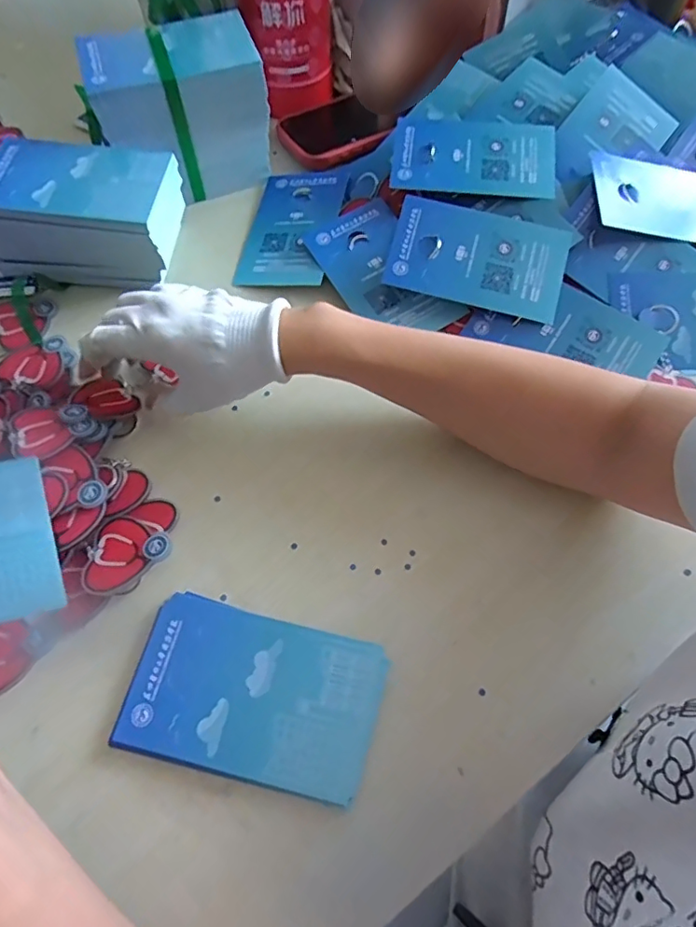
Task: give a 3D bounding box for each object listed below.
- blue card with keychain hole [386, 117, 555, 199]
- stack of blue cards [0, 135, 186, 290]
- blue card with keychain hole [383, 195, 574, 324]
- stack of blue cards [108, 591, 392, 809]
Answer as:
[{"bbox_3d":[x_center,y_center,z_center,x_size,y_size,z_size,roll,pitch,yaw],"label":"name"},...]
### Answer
[{"bbox_3d":[0.107,-0.266,0.460,0.133,0.009,0.092,7,64,4],"label":"blue card with keychain hole"},{"bbox_3d":[-0.207,-0.202,0.440,0.140,0.074,0.096,6,64,3],"label":"stack of blue cards"},{"bbox_3d":[0.103,-0.162,0.422,0.134,0.009,0.079,15,81,2],"label":"blue card with keychain hole"},{"bbox_3d":[-0.055,0.134,0.313,0.141,0.009,0.087,13,65,7],"label":"stack of blue cards"}]

